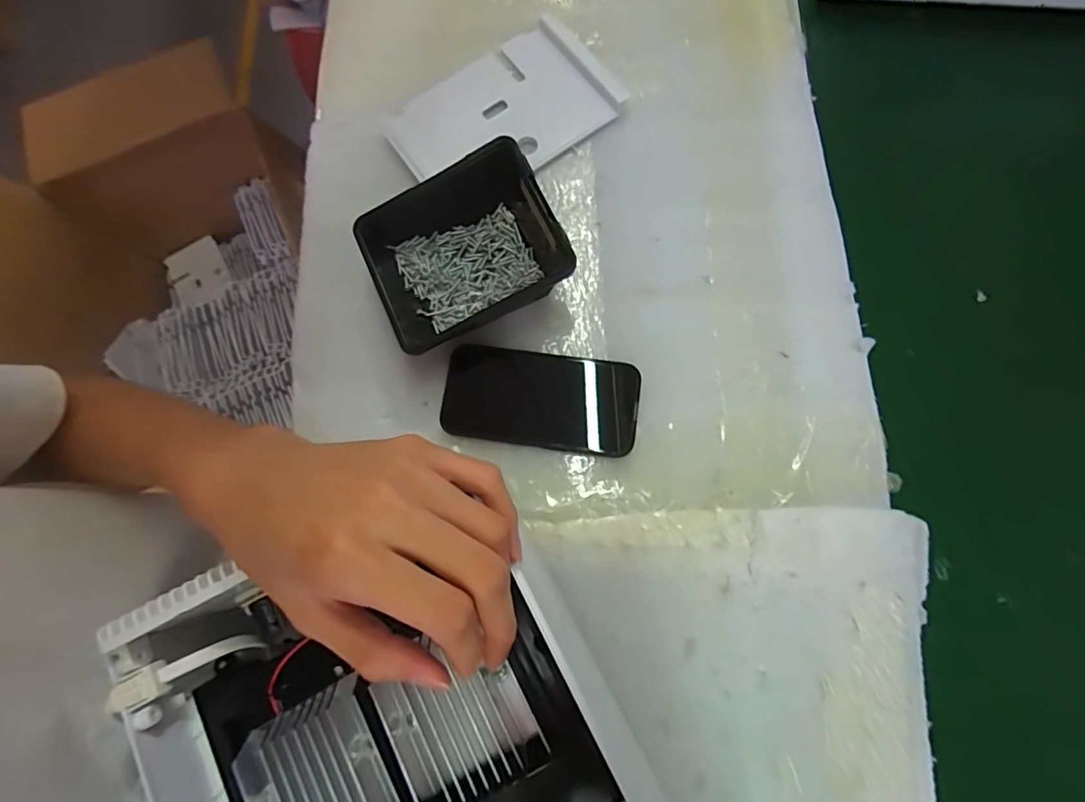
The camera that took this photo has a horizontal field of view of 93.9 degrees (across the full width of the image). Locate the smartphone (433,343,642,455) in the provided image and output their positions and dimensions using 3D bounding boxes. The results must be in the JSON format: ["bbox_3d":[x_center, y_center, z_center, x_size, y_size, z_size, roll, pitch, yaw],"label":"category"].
[{"bbox_3d":[-0.003,-0.001,0.392,0.151,0.013,0.072,8,78,4],"label":"smartphone"}]

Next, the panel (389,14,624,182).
[{"bbox_3d":[-0.036,-0.257,0.455,0.191,0.021,0.130,-34,80,-9],"label":"panel"}]

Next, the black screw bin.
[{"bbox_3d":[-0.060,-0.111,0.392,0.143,0.059,0.125,-25,77,-1],"label":"black screw bin"}]

